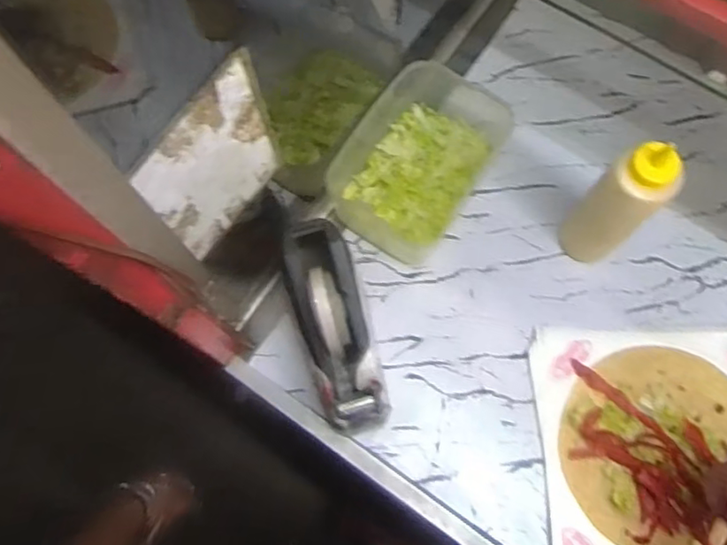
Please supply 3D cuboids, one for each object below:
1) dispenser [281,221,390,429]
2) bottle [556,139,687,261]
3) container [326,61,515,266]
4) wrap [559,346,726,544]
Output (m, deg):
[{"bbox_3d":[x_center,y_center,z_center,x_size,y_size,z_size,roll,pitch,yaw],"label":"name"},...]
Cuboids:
[{"bbox_3d":[-0.026,0.057,0.606,0.076,0.105,0.204,-13,75,-4],"label":"dispenser"},{"bbox_3d":[0.243,-0.059,0.592,0.060,0.192,0.050,43,78,10],"label":"bottle"},{"bbox_3d":[0.066,-0.133,0.677,0.137,0.073,0.216,34,77,8],"label":"container"},{"bbox_3d":[0.297,0.178,0.607,0.185,0.034,0.201,0,75,-1],"label":"wrap"}]

